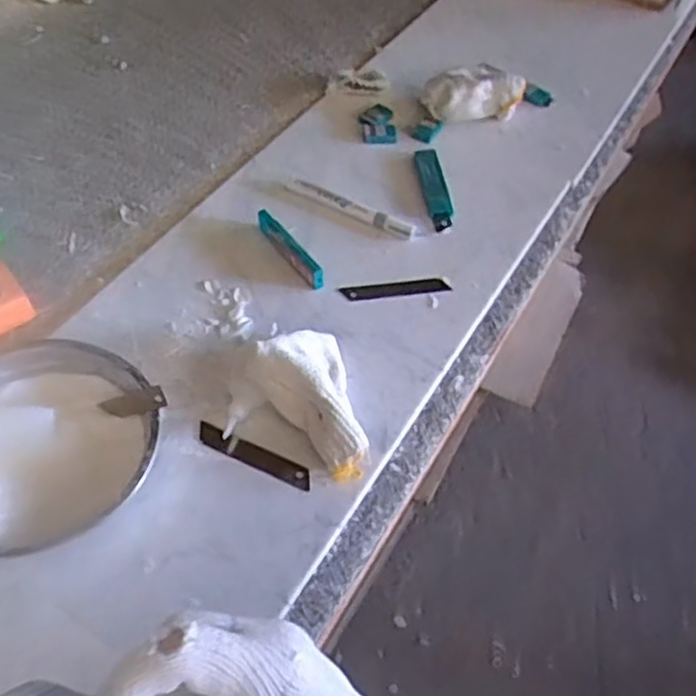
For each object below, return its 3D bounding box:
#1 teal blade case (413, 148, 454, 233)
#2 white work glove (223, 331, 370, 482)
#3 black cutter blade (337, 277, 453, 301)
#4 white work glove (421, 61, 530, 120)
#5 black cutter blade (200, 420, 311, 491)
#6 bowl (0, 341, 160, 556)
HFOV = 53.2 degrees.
[{"bbox_3d":[0.090,-0.167,0.720,0.028,0.006,0.118,-5,53,-4],"label":"teal blade case"},{"bbox_3d":[-0.045,0.042,0.534,0.100,0.051,0.121,-11,53,-8],"label":"white work glove"},{"bbox_3d":[0.044,-0.055,0.644,0.100,0.004,0.020,-7,53,-6],"label":"black cutter blade"},{"bbox_3d":[0.139,-0.289,0.788,0.109,0.047,0.066,-3,53,-3],"label":"white work glove"},{"bbox_3d":[-0.072,0.083,0.530,0.093,0.004,0.018,24,65,6],"label":"black cutter blade"},{"bbox_3d":[-0.219,0.071,0.502,0.153,0.048,0.155,0,53,0],"label":"bowl"}]

